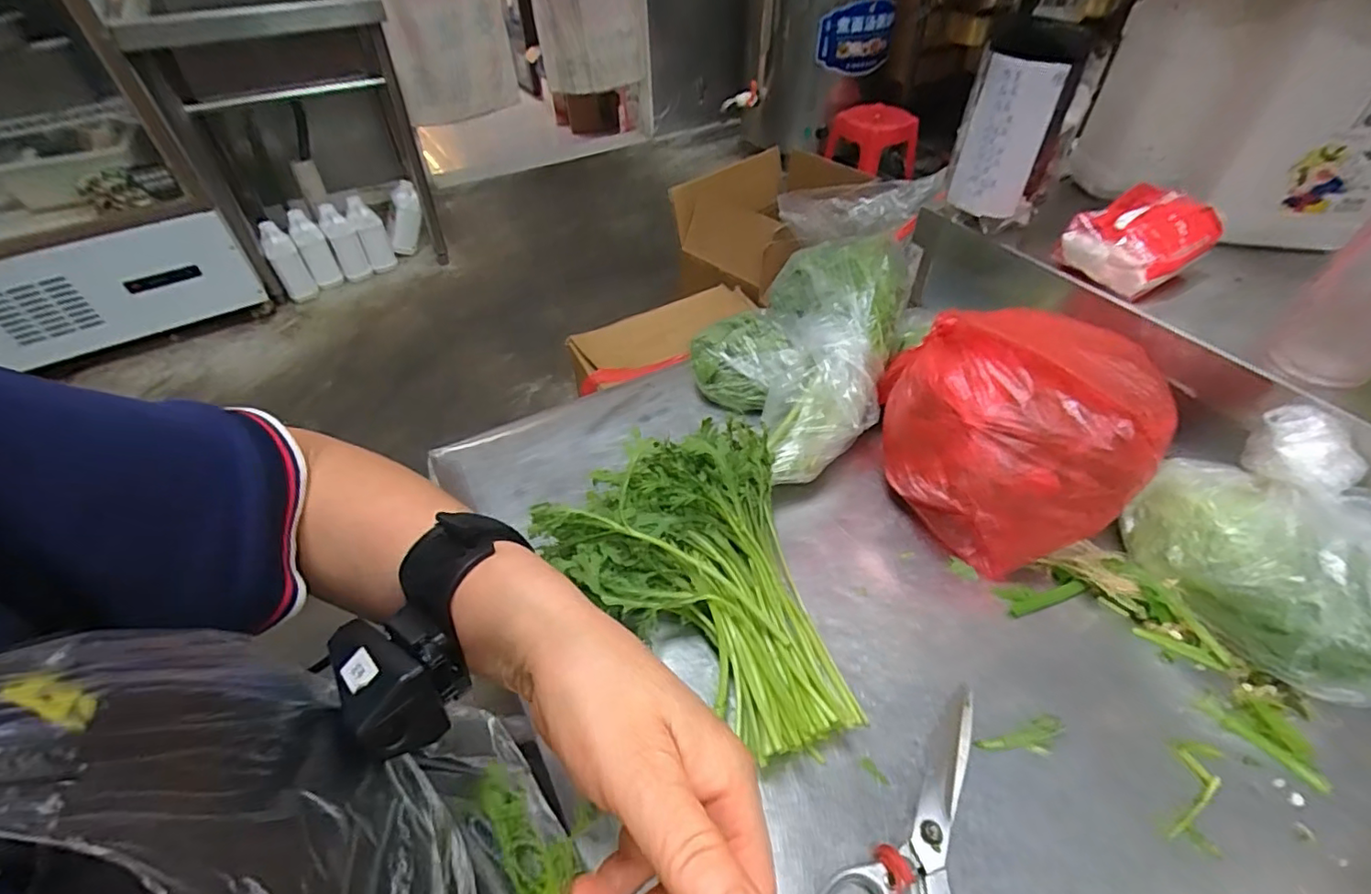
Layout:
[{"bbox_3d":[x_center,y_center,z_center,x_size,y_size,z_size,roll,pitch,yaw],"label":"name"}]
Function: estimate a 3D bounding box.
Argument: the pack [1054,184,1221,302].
[{"bbox_3d":[0.410,-0.188,0.530,0.101,0.055,0.088,-19,49,-16],"label":"pack"}]

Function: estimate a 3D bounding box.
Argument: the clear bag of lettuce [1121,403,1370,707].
[{"bbox_3d":[0.425,0.081,0.412,0.113,0.121,0.180,-21,50,-18],"label":"clear bag of lettuce"}]

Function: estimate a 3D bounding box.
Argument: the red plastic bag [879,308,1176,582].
[{"bbox_3d":[0.265,-0.011,0.485,0.187,0.147,0.179,2,46,3],"label":"red plastic bag"}]

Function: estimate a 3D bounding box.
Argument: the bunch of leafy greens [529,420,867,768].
[{"bbox_3d":[0.000,0.100,0.422,0.186,0.090,0.225,-10,47,-8],"label":"bunch of leafy greens"}]

